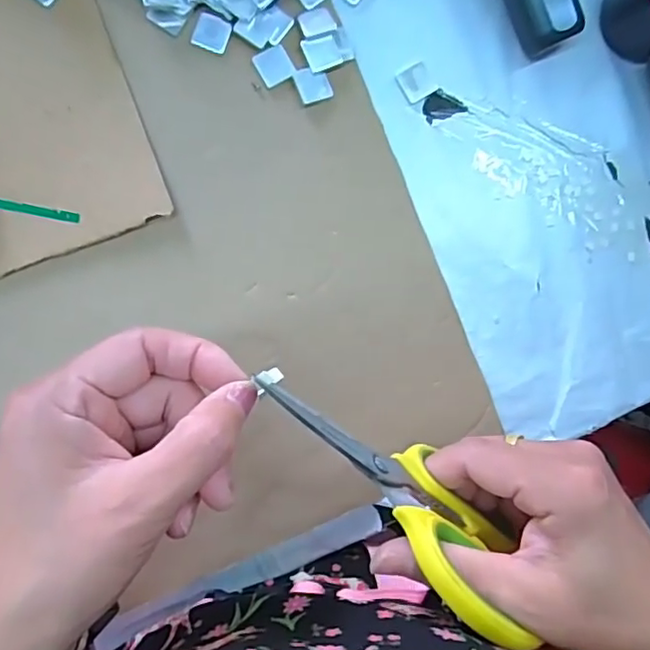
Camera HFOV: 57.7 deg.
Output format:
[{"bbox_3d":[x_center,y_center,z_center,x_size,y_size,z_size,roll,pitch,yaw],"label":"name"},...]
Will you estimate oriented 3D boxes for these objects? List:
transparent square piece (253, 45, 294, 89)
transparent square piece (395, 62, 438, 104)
[{"bbox_3d":[-0.030,-0.152,0.347,0.021,0.004,0.020,-31,92,-6],"label":"transparent square piece"},{"bbox_3d":[0.057,-0.150,0.363,0.022,0.004,0.021,-31,93,-6],"label":"transparent square piece"}]

